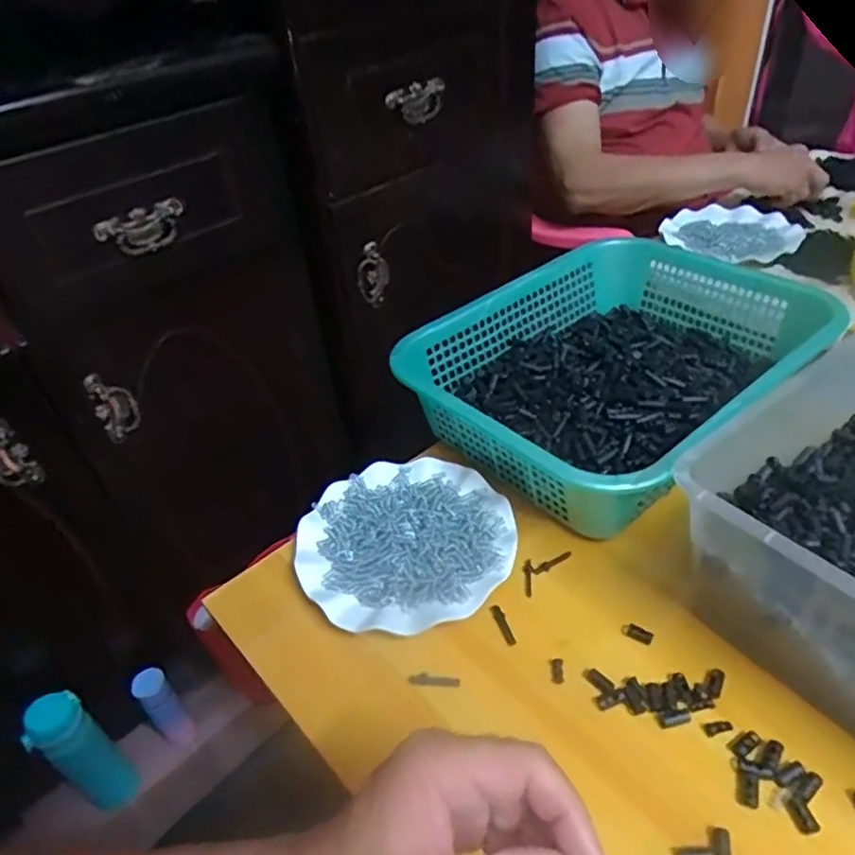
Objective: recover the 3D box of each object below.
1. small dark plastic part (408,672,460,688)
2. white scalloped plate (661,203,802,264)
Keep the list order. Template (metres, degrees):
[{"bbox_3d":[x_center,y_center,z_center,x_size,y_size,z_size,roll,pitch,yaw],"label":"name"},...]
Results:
[{"bbox_3d":[0.005,0.183,0.464,0.037,0.004,0.008,3,40,11],"label":"small dark plastic part"},{"bbox_3d":[0.447,-0.287,0.944,0.178,0.013,0.186,-4,39,3],"label":"white scalloped plate"}]

